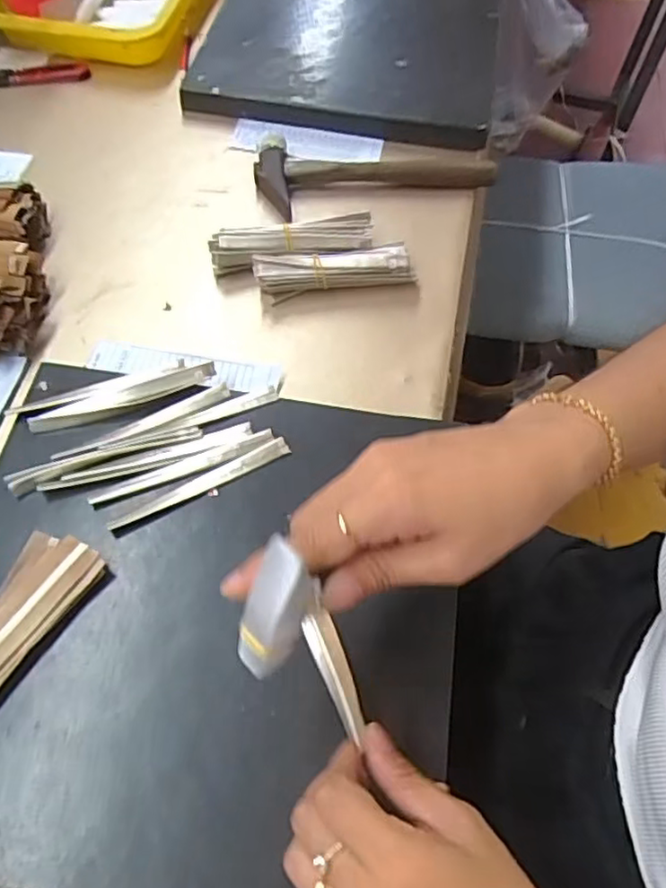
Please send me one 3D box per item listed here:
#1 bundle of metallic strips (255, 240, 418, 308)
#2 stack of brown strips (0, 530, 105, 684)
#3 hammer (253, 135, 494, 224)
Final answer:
[{"bbox_3d":[-0.001,-0.140,0.523,0.122,0.034,0.031,-9,61,-7],"label":"bundle of metallic strips"},{"bbox_3d":[-0.187,0.109,0.361,0.045,0.018,0.132,28,63,13],"label":"stack of brown strips"},{"bbox_3d":[0.035,-0.249,0.587,0.208,0.022,0.082,-11,61,-9],"label":"hammer"}]

